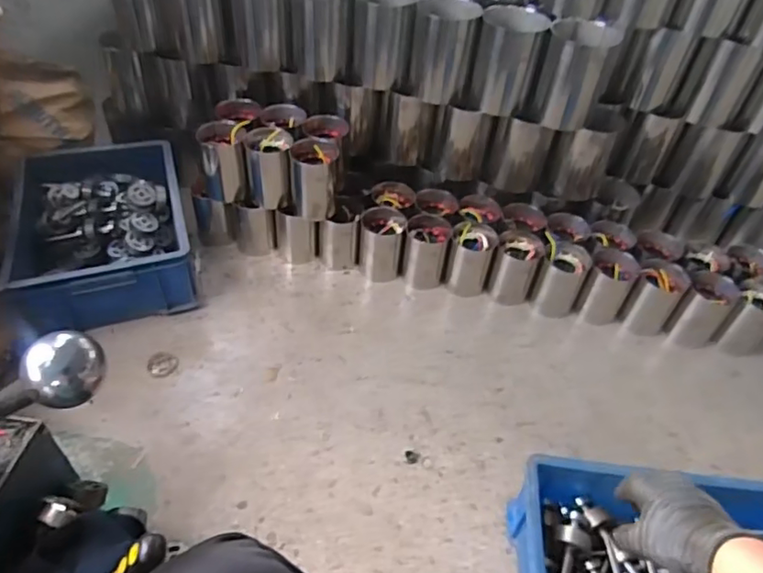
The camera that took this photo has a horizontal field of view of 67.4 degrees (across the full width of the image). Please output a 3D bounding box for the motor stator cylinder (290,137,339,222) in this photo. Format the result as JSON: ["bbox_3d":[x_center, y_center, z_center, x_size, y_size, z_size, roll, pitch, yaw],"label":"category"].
[{"bbox_3d":[-0.131,-0.209,1.121,0.089,0.129,0.085,3,46,-3],"label":"motor stator cylinder"}]

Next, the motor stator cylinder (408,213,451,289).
[{"bbox_3d":[0.090,-0.069,1.195,0.087,0.132,0.090,3,46,-3],"label":"motor stator cylinder"}]

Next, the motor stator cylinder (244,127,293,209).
[{"bbox_3d":[-0.224,-0.236,1.141,0.095,0.132,0.091,1,46,-5],"label":"motor stator cylinder"}]

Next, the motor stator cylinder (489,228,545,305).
[{"bbox_3d":[0.269,-0.031,1.157,0.081,0.141,0.086,17,47,11],"label":"motor stator cylinder"}]

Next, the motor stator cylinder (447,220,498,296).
[{"bbox_3d":[0.182,-0.056,1.189,0.087,0.141,0.086,10,46,4],"label":"motor stator cylinder"}]

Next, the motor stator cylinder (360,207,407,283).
[{"bbox_3d":[0.000,-0.085,1.202,0.088,0.130,0.090,11,46,5],"label":"motor stator cylinder"}]

